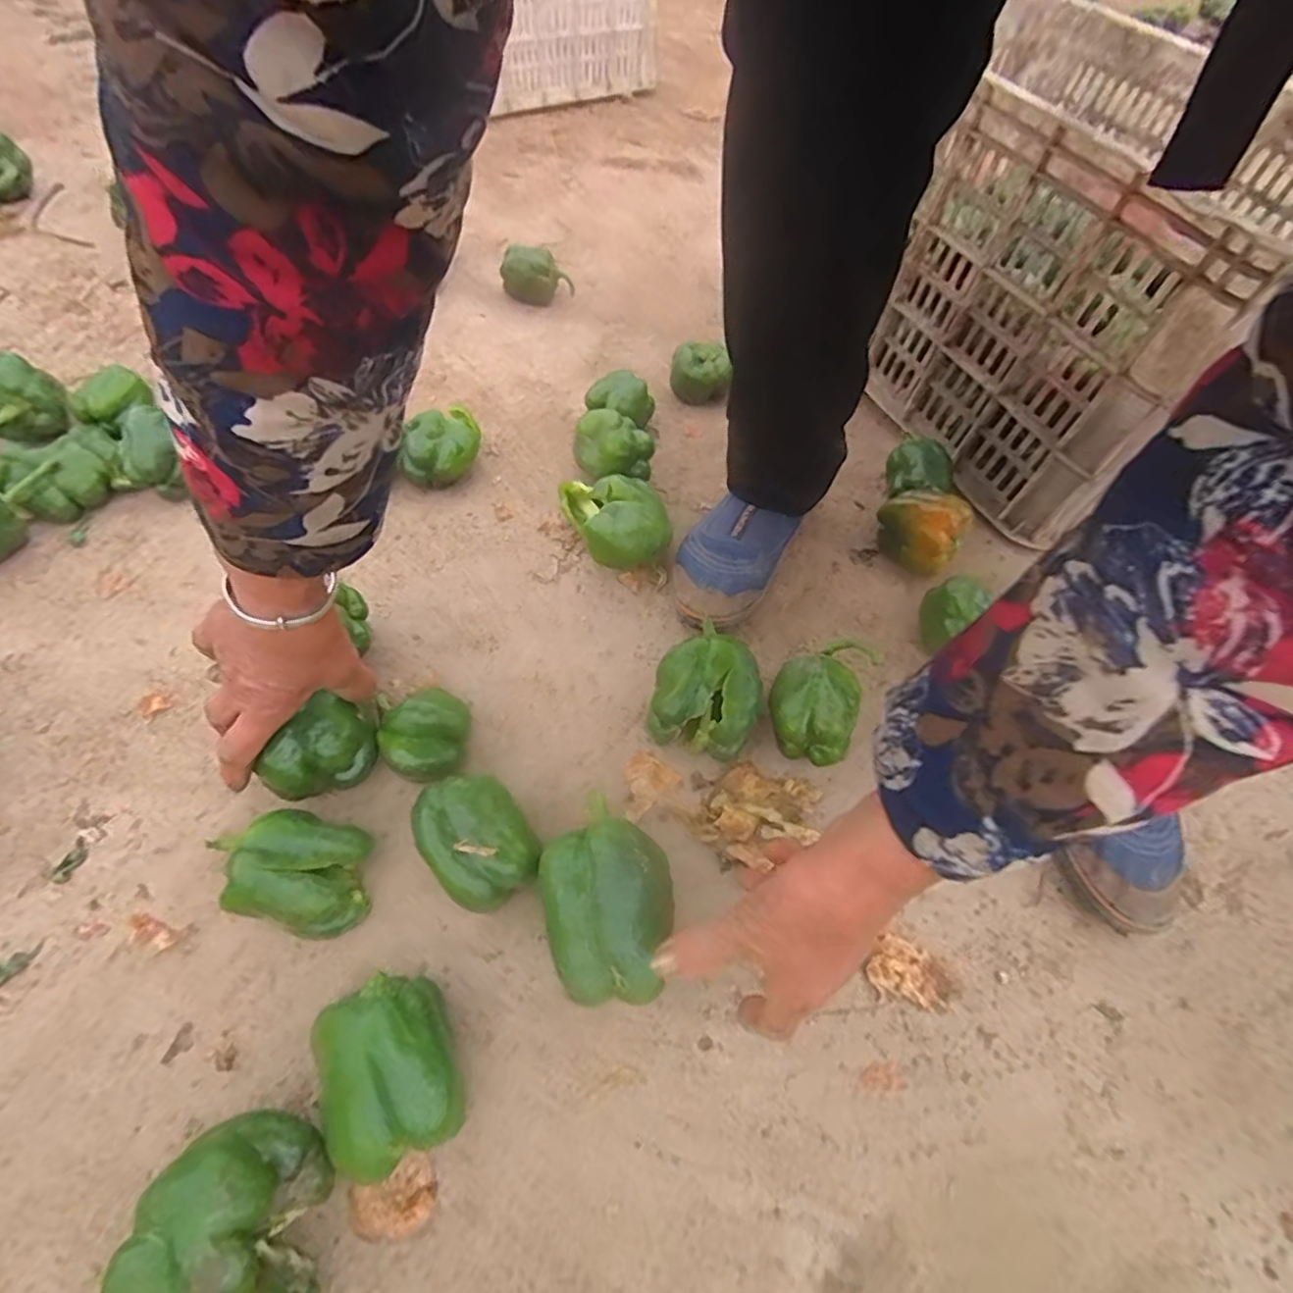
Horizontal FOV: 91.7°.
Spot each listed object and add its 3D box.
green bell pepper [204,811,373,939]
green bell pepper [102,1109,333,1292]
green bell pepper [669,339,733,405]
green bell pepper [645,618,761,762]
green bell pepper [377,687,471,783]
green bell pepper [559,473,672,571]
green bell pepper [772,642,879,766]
[{"bbox_3d":[-0.224,0.138,0.390,0.098,0.049,0.061,14,54,3],"label":"green bell pepper"},{"bbox_3d":[-0.193,0.275,0.293,0.069,0.071,0.090,1,54,-6],"label":"green bell pepper"},{"bbox_3d":[0.065,-0.312,0.722,0.068,0.057,0.067,8,54,-1],"label":"green bell pepper"},{"bbox_3d":[0.046,0.030,0.482,0.075,0.058,0.098,15,54,4],"label":"green bell pepper"},{"bbox_3d":[-0.153,0.067,0.448,0.048,0.049,0.063,36,58,18],"label":"green bell pepper"},{"bbox_3d":[-0.025,-0.111,0.577,0.084,0.053,0.099,-17,58,-18],"label":"green bell pepper"},{"bbox_3d":[0.131,0.038,0.486,0.063,0.064,0.100,25,55,11],"label":"green bell pepper"}]

